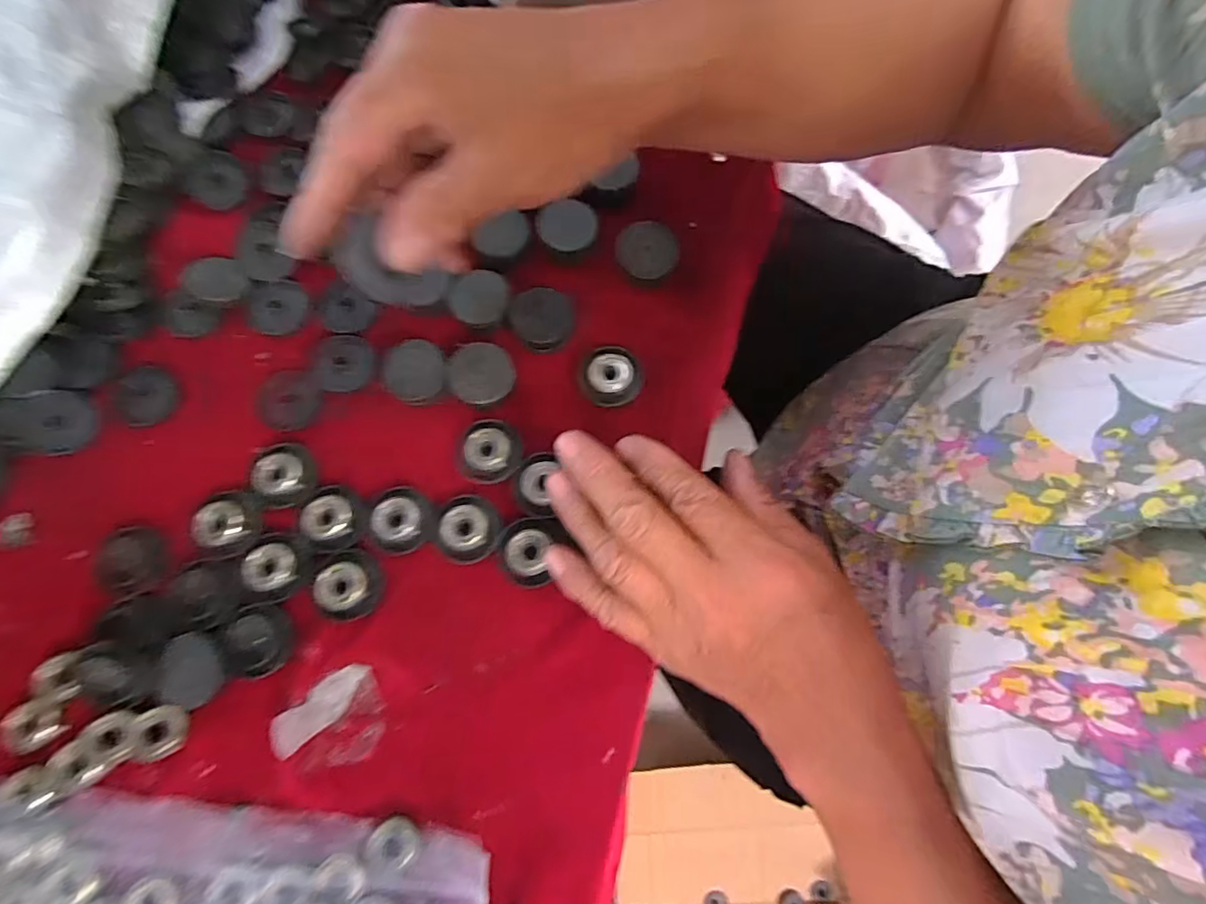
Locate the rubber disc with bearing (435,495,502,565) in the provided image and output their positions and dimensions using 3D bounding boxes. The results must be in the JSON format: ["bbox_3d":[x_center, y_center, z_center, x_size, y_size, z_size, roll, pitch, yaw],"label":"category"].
[{"bbox_3d":[-0.068,0.037,0.268,0.032,0.006,0.033,-1,75,2],"label":"rubber disc with bearing"}]

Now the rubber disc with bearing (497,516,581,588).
[{"bbox_3d":[-0.035,0.047,0.266,0.032,0.009,0.034,0,75,1],"label":"rubber disc with bearing"}]

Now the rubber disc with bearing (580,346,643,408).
[{"bbox_3d":[0.005,-0.041,0.292,0.032,0.014,0.031,-1,75,2],"label":"rubber disc with bearing"}]

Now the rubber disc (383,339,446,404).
[{"bbox_3d":[-0.098,-0.042,0.286,0.034,0.008,0.032,0,89,1],"label":"rubber disc"}]

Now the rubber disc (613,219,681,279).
[{"bbox_3d":[0.025,-0.112,0.301,0.033,0.007,0.033,12,75,5],"label":"rubber disc"}]

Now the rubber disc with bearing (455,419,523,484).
[{"bbox_3d":[-0.060,0.000,0.284,0.033,0.015,0.034,-1,75,2],"label":"rubber disc with bearing"}]

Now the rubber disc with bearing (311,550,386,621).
[{"bbox_3d":[-0.121,0.062,0.260,0.027,0.014,0.031,6,75,4],"label":"rubber disc with bearing"}]

